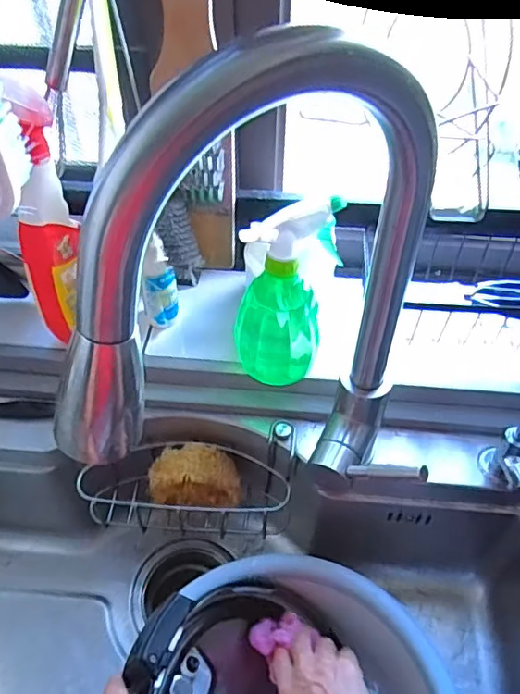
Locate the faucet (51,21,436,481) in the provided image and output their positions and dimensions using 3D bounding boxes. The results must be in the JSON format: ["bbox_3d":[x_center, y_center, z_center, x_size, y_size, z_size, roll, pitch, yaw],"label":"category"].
[{"bbox_3d":[0.000,-0.005,0.354,0.250,0.353,0.069,-13,51,-12],"label":"faucet"}]

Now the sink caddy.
[{"bbox_3d":[-0.082,0.147,0.628,0.230,0.133,0.079,3,49,2],"label":"sink caddy"}]

